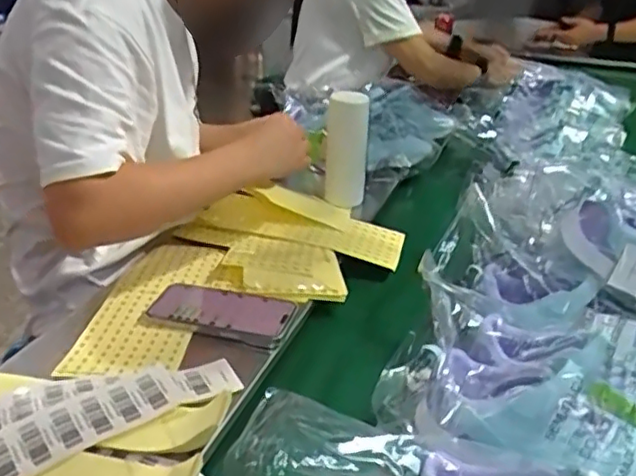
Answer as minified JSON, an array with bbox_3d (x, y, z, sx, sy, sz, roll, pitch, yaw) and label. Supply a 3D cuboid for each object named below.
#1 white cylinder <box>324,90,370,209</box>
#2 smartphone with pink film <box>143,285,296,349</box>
[{"bbox_3d":[0.046,-0.144,1.055,0.071,0.179,0.068,-1,24,1],"label":"white cylinder"},{"bbox_3d":[-0.114,0.084,0.736,0.165,0.013,0.085,8,26,19],"label":"smartphone with pink film"}]

